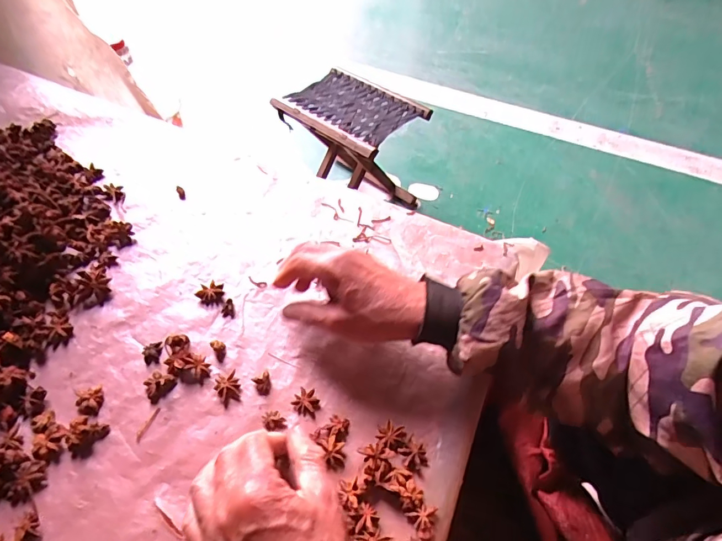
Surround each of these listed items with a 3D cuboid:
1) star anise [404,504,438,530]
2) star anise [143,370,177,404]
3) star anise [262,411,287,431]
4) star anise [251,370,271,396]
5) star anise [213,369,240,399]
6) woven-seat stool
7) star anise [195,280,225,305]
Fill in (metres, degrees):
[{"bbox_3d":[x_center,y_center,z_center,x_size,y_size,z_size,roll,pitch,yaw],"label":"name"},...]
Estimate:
[{"bbox_3d":[0.049,0.192,0.346,0.024,0.006,0.015,-18,55,-19],"label":"star anise"},{"bbox_3d":[-0.180,0.102,0.393,0.020,0.012,0.026,32,56,19],"label":"star anise"},{"bbox_3d":[-0.075,0.130,0.383,0.016,0.005,0.020,-26,58,-23],"label":"star anise"},{"bbox_3d":[-0.089,0.103,0.402,0.016,0.008,0.020,-22,57,-21],"label":"star anise"},{"bbox_3d":[-0.121,0.103,0.401,0.021,0.006,0.024,-14,54,-15],"label":"star anise"},{"bbox_3d":[-0.032,-0.313,1.219,0.308,0.316,0.300,37,53,26],"label":"woven-seat stool"},{"bbox_3d":[-0.156,0.022,0.461,0.027,0.010,0.022,-33,61,-27],"label":"star anise"}]

